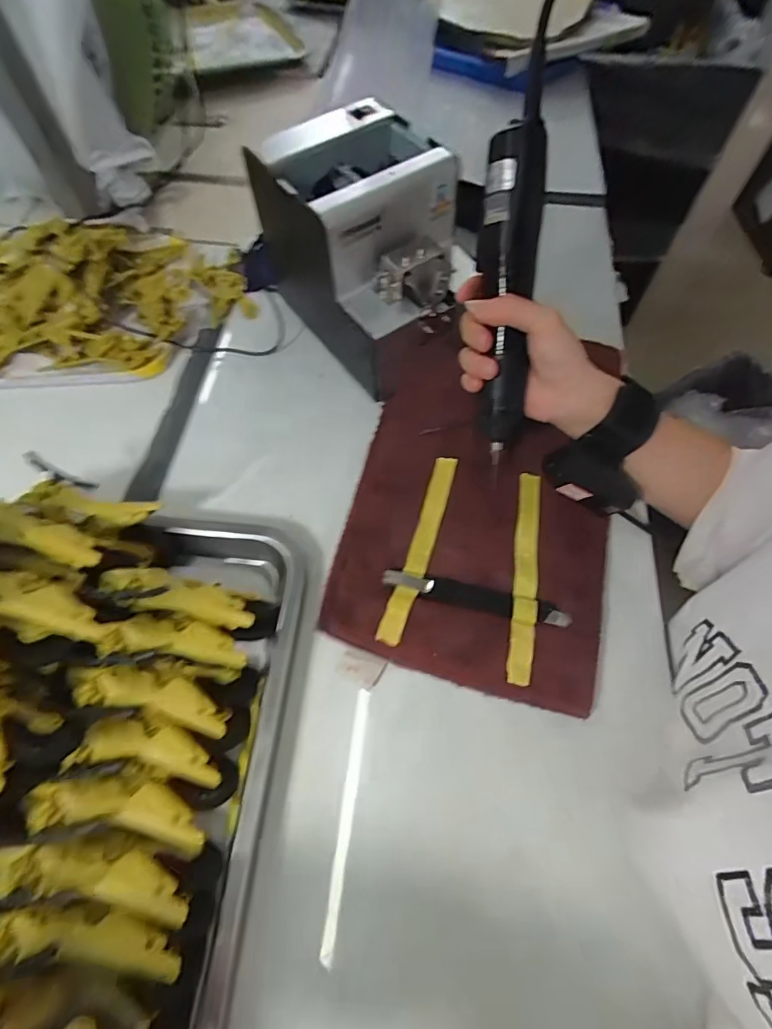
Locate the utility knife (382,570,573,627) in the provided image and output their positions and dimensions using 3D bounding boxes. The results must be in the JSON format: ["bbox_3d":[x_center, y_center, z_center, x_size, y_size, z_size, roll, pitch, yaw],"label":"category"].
[{"bbox_3d":[0.065,0.059,0.354,0.134,0.007,0.018,12,62,4],"label":"utility knife"}]

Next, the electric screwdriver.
[{"bbox_3d":[0.086,-0.141,0.347,0.037,0.224,0.032,-4,21,-4],"label":"electric screwdriver"}]

